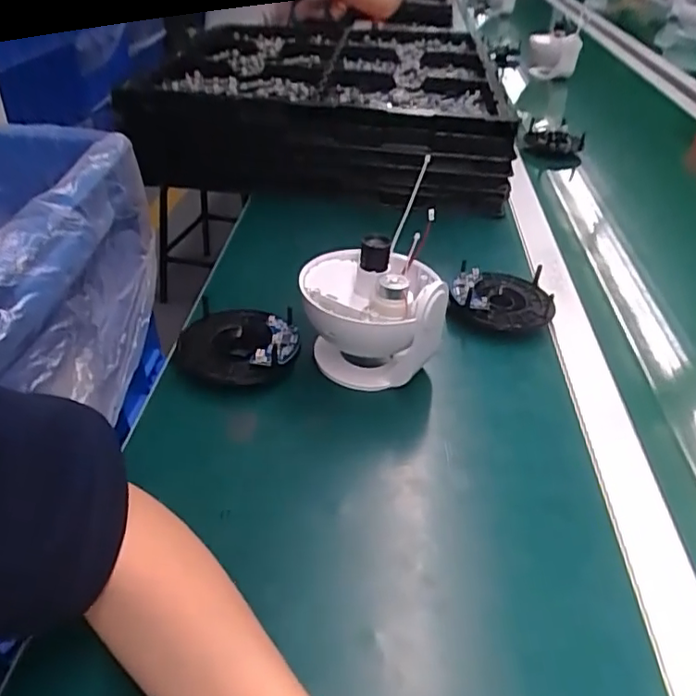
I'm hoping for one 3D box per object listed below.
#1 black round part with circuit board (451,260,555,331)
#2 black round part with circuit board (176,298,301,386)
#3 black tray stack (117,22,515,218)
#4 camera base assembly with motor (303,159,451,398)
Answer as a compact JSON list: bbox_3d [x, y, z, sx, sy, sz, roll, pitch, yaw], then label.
[{"bbox_3d":[0.154,-0.051,0.602,0.096,0.038,0.090,2,38,-1],"label":"black round part with circuit board"},{"bbox_3d":[-0.093,-0.002,0.521,0.098,0.029,0.090,2,38,-1],"label":"black round part with circuit board"},{"bbox_3d":[-0.039,-0.380,0.955,0.503,0.137,0.502,2,38,-1],"label":"black tray stack"},{"bbox_3d":[0.017,-0.036,0.513,0.106,0.115,0.112,-1,38,-4],"label":"camera base assembly with motor"}]

